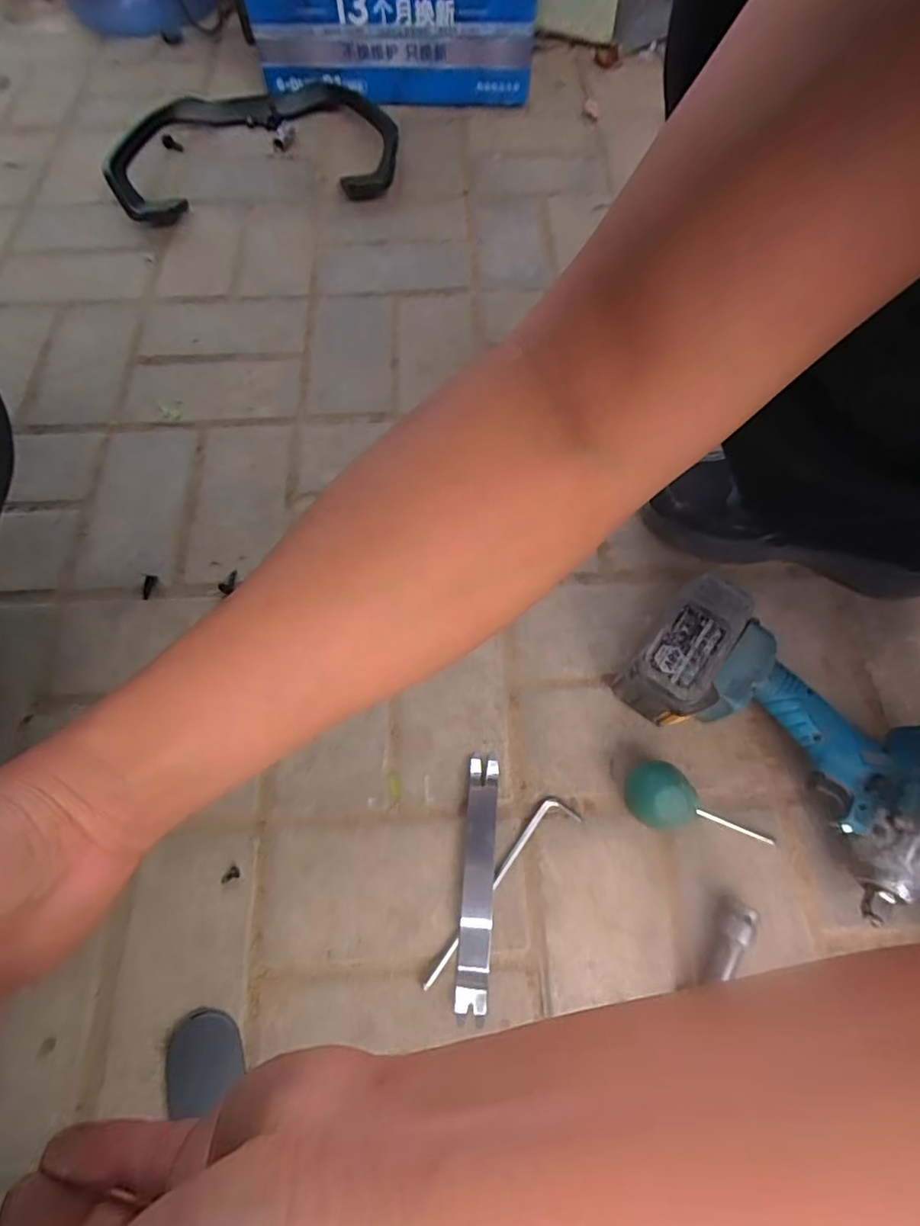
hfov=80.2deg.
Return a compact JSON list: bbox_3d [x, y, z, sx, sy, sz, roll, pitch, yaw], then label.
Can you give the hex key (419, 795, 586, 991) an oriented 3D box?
[{"bbox_3d":[0.026,0.198,0.398,0.158,0.004,0.027,-41,72,-16],"label":"hex key"}]

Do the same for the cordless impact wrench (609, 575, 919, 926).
[{"bbox_3d":[0.243,0.087,0.413,0.234,0.072,0.119,41,72,16],"label":"cordless impact wrench"}]

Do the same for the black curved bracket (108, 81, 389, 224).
[{"bbox_3d":[-0.284,-0.647,0.749,0.376,0.050,0.259,-12,66,-6],"label":"black curved bracket"}]

